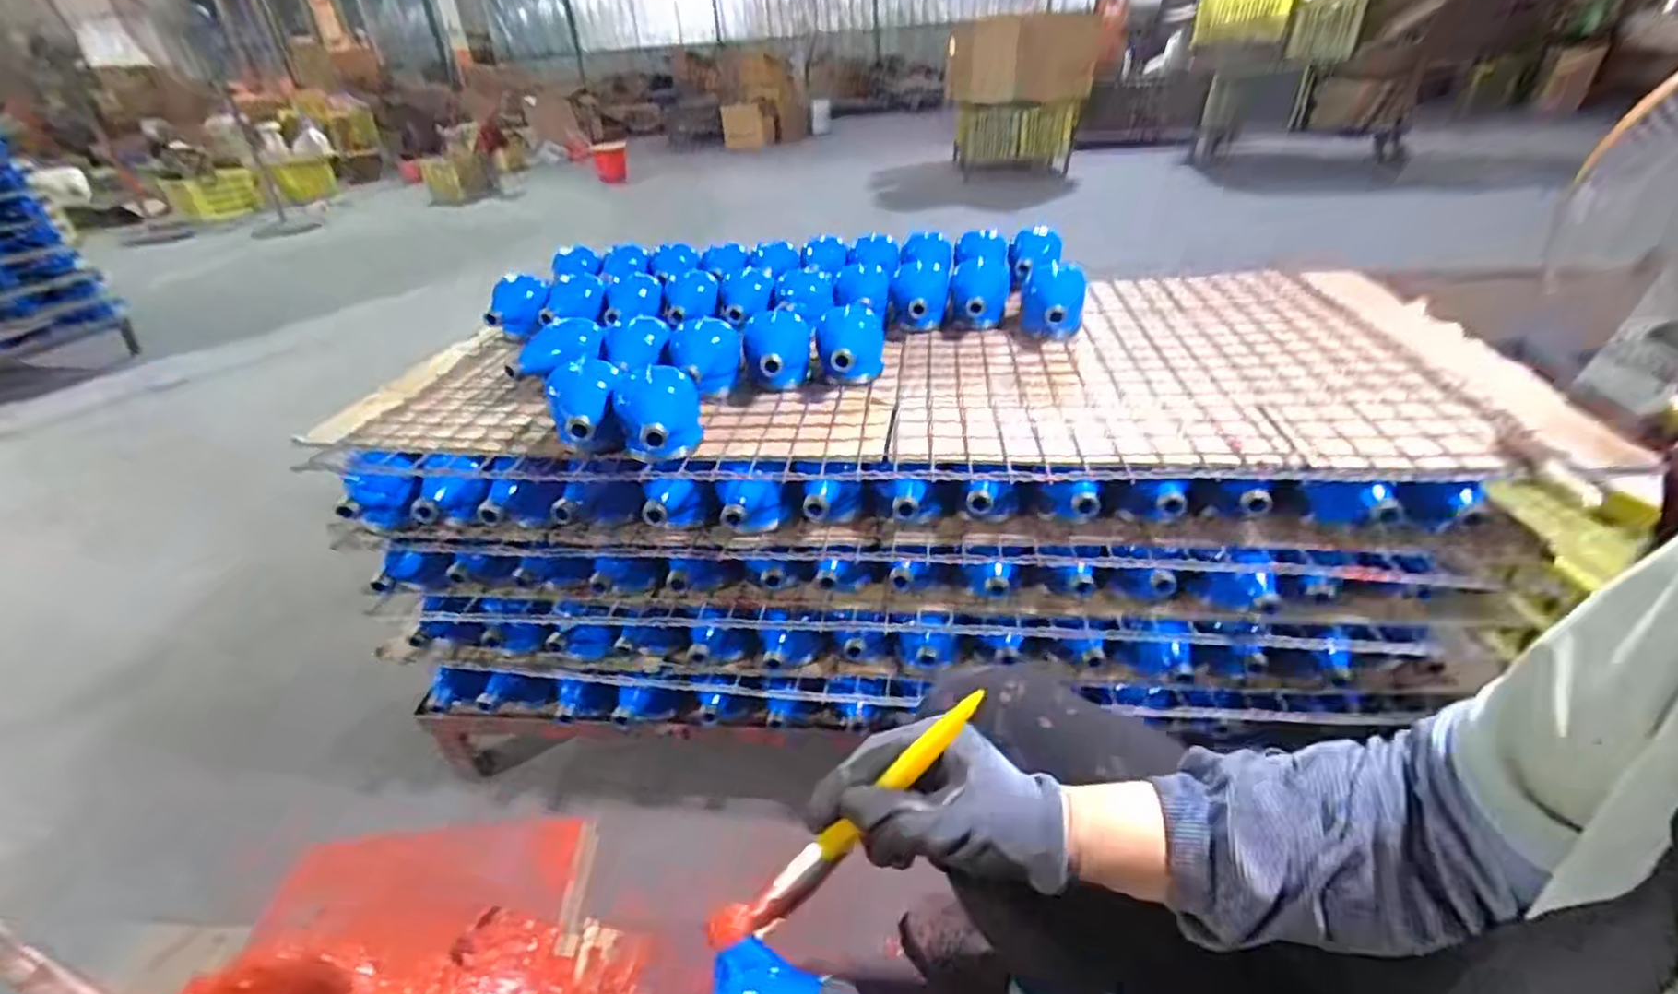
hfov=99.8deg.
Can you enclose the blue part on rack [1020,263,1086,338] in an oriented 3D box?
[{"bbox_3d":[0.290,-0.257,0.959,0.075,0.097,0.105,4,32,13],"label":"blue part on rack"}]

